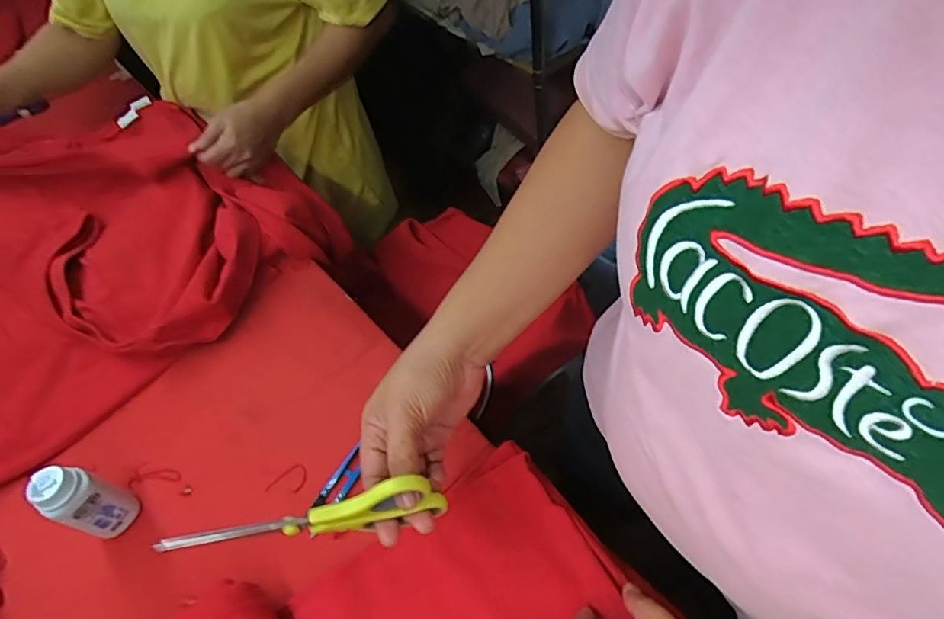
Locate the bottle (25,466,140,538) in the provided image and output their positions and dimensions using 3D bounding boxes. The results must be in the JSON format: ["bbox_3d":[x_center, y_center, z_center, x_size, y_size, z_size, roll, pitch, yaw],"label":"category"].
[{"bbox_3d":[-0.351,0.178,0.493,0.036,0.105,0.042,10,60,17],"label":"bottle"}]

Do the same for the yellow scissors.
[{"bbox_3d":[-0.112,0.145,0.372,0.186,0.048,0.013,-10,54,-5],"label":"yellow scissors"}]

